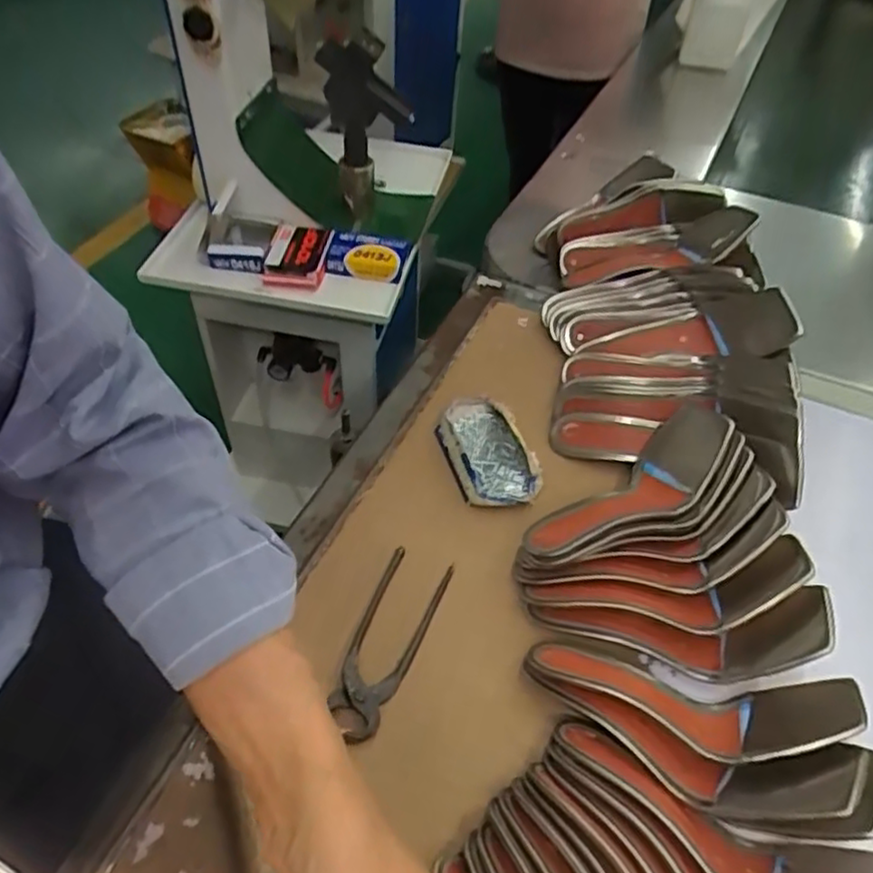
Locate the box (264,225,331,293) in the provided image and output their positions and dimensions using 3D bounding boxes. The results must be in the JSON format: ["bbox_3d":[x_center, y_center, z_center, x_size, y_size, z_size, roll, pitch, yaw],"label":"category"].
[{"bbox_3d":[-0.211,-0.277,1.051,0.096,0.031,0.112,6,49,3],"label":"box"}]

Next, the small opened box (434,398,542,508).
[{"bbox_3d":[0.051,0.014,0.692,0.078,0.031,0.130,-13,51,-13],"label":"small opened box"}]

